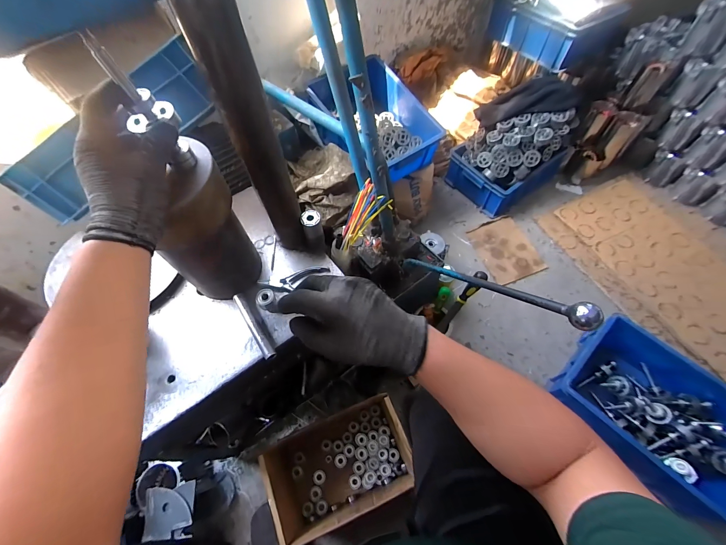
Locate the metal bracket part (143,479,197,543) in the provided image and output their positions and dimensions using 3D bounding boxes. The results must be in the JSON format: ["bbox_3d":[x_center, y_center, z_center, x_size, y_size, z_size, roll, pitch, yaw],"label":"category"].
[{"bbox_3d":[-0.418,0.515,0.657,0.097,0.023,0.098,-9,60,-3],"label":"metal bracket part"}]

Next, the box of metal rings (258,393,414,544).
[{"bbox_3d":[-0.048,0.449,0.723,0.300,0.183,0.190,-21,61,-10],"label":"box of metal rings"}]

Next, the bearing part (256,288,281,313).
[{"bbox_3d":[-0.168,0.044,0.530,0.031,0.009,0.031,-14,60,-6],"label":"bearing part"}]

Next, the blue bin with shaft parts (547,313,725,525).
[{"bbox_3d":[0.740,0.341,0.791,0.297,0.112,0.380,-41,66,-19],"label":"blue bin with shaft parts"}]

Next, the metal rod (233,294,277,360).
[{"bbox_3d":[-0.192,0.095,0.540,0.018,0.022,0.137,-33,64,-16],"label":"metal rod"}]

